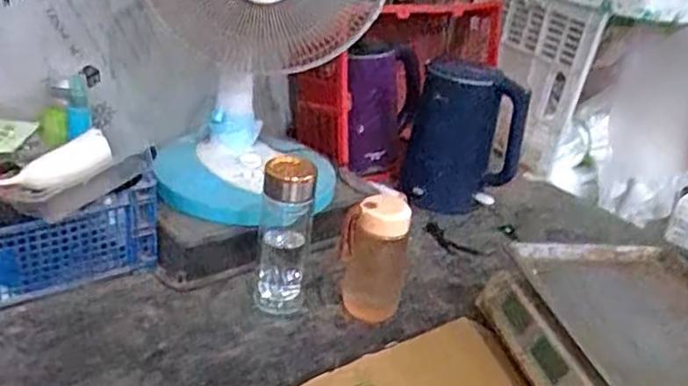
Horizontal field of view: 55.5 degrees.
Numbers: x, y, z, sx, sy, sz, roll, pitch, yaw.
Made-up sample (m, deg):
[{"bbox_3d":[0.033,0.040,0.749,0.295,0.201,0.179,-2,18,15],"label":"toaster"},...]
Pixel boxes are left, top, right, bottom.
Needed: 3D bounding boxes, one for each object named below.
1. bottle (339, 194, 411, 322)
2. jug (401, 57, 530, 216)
[{"bbox_3d":[0.035,0.087,0.835,0.081,0.165,0.068,11,26,7],"label":"bottle"},{"bbox_3d":[0.205,-0.083,1.127,0.188,0.251,0.131,9,26,2],"label":"jug"}]

